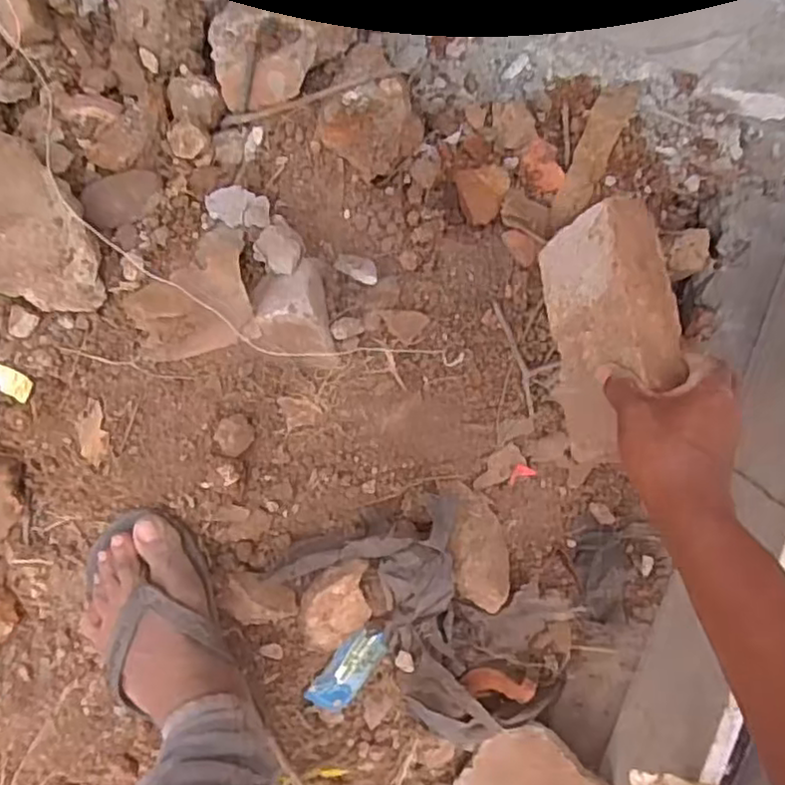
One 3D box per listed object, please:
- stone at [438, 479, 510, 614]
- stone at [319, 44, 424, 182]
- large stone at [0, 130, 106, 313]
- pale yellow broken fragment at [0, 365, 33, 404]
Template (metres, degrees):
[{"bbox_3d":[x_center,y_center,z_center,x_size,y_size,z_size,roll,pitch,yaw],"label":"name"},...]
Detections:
[{"bbox_3d":[0.083,0.149,0.653,0.058,0.046,0.132,-11,95,1],"label":"stone"},{"bbox_3d":[-0.017,-0.244,0.596,0.087,0.077,0.107,27,95,-2],"label":"stone"},{"bbox_3d":[-0.293,-0.129,0.524,0.090,0.066,0.155,-31,94,3],"label":"large stone"},{"bbox_3d":[-0.318,-0.014,0.554,0.021,0.004,0.052,-45,114,4],"label":"pale yellow broken fragment"}]

